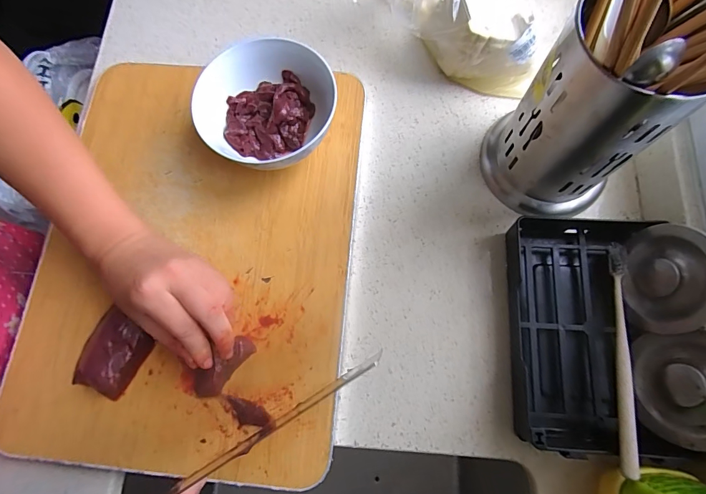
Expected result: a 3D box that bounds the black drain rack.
[{"bbox_3d":[0.193,0.067,0.320,0.111,0.042,0.192,3,75,4],"label":"black drain rack"}]

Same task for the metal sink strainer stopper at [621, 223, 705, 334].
[{"bbox_3d":[0.250,0.024,0.297,0.020,0.064,0.082,16,70,-31],"label":"metal sink strainer stopper"}]

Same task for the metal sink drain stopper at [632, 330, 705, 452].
[{"bbox_3d":[0.248,0.104,0.277,0.013,0.072,0.078,19,67,-32],"label":"metal sink drain stopper"}]

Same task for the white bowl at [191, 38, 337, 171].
[{"bbox_3d":[-0.074,-0.124,0.360,0.125,0.079,0.117,-1,75,3],"label":"white bowl"}]

